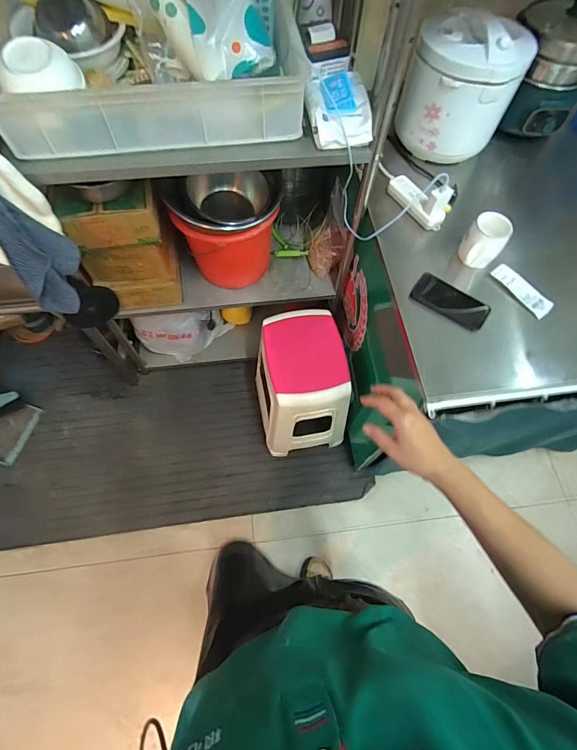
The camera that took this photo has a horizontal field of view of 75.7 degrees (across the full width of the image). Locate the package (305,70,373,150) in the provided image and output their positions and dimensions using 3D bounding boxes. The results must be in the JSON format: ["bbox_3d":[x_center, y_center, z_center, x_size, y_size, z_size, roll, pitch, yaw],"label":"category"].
[{"bbox_3d":[0.103,-0.572,0.794,0.133,0.062,0.184,-3,65,-3],"label":"package"}]

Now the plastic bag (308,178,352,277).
[{"bbox_3d":[0.126,-0.417,1.234,0.128,0.110,0.129,2,67,4],"label":"plastic bag"}]

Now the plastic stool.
[{"bbox_3d":[0.036,0.032,1.304,0.285,0.433,0.373,-9,66,-5],"label":"plastic stool"}]

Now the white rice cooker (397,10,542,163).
[{"bbox_3d":[0.433,-0.721,0.947,0.263,0.248,0.239,22,67,9],"label":"white rice cooker"}]

